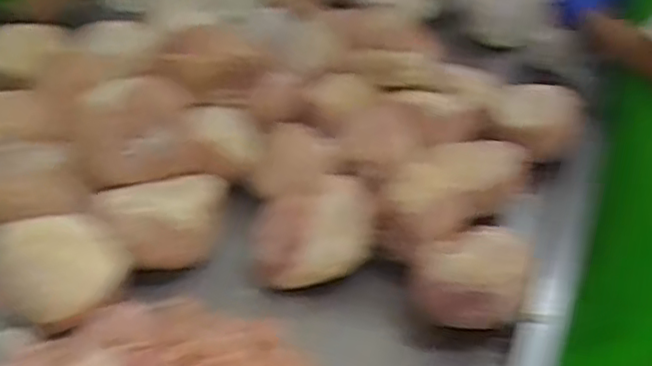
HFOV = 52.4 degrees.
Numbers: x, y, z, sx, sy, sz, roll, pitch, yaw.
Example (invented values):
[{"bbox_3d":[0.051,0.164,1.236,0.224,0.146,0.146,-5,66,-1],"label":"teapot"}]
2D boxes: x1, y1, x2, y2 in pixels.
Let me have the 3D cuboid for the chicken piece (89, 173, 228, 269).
[{"bbox_3d":[-0.192,0.040,0.787,0.150,0.067,0.103,-9,41,-18],"label":"chicken piece"}]

